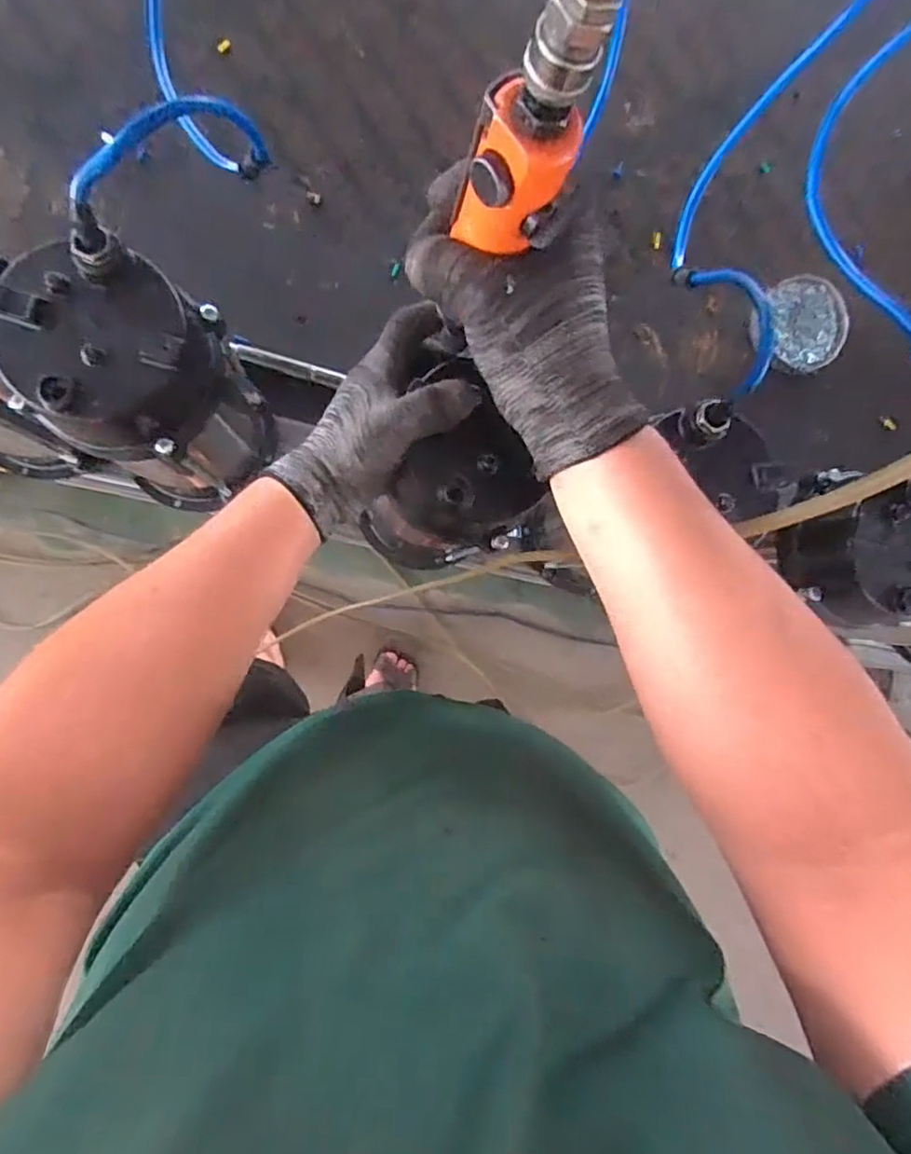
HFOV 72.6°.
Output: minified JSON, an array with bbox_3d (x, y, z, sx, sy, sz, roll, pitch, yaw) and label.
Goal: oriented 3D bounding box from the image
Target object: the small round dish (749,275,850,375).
[{"bbox_3d":[0.402,-0.293,0.715,0.102,0.017,0.114,37,83,-7],"label":"small round dish"}]

